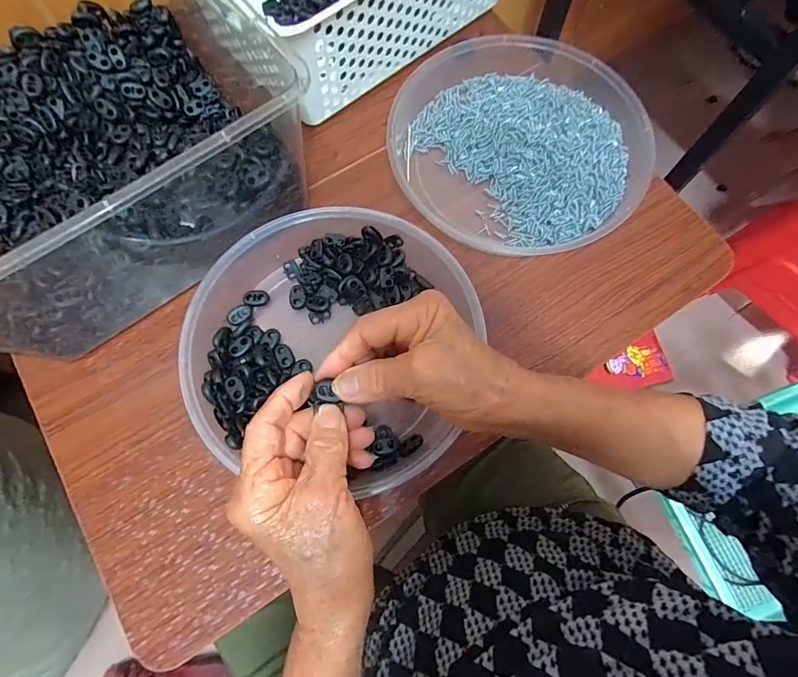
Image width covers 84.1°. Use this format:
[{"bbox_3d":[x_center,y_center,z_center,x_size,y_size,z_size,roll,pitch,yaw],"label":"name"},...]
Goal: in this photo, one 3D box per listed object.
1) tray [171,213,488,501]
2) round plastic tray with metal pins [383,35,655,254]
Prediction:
[{"bbox_3d":[-0.050,0.003,0.357,0.223,0.050,0.230,0,75,1],"label":"tray"},{"bbox_3d":[0.112,-0.187,0.416,0.229,0.031,0.211,0,75,1],"label":"round plastic tray with metal pins"}]

